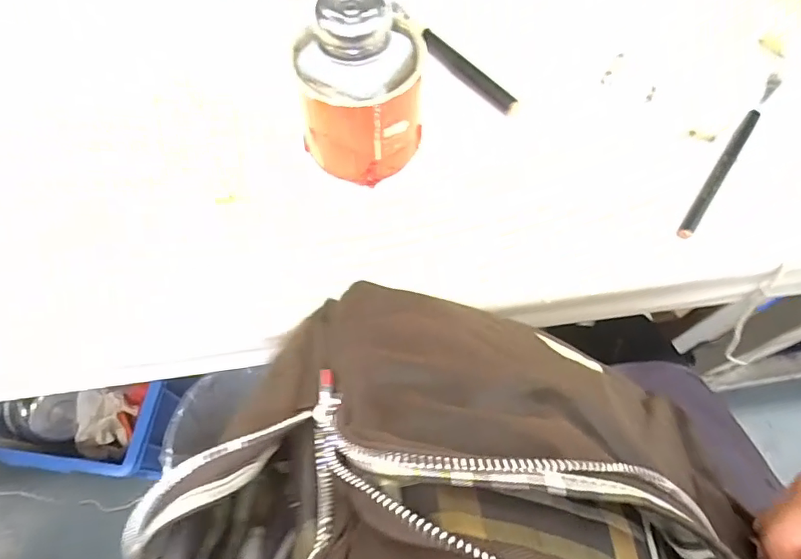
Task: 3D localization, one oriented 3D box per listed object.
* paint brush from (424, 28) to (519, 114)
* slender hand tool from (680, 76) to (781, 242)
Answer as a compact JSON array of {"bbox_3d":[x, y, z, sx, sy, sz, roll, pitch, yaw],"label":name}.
[{"bbox_3d":[0.050,-0.151,0.377,0.012,0.013,0.094,-39,71,-15],"label":"paint brush"},{"bbox_3d":[0.214,-0.087,0.327,0.009,0.009,0.161,34,71,15],"label":"slender hand tool"}]

